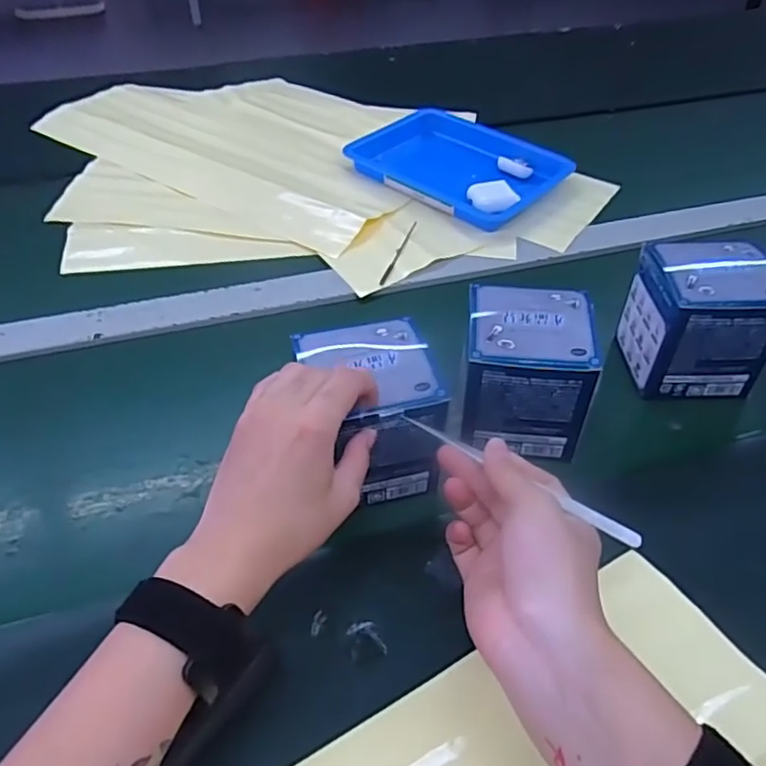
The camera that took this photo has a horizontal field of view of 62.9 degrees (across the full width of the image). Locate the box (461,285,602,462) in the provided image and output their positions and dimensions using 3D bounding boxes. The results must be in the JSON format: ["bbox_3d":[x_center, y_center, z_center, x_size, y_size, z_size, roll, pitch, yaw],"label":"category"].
[{"bbox_3d":[0.096,-0.007,0.433,0.079,0.089,0.075,3,45,5],"label":"box"}]

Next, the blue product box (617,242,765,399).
[{"bbox_3d":[0.237,-0.046,0.476,0.082,0.096,0.077,-1,45,0],"label":"blue product box"}]

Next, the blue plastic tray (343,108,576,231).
[{"bbox_3d":[0.087,-0.251,0.712,0.217,0.026,0.176,28,52,27],"label":"blue plastic tray"}]

